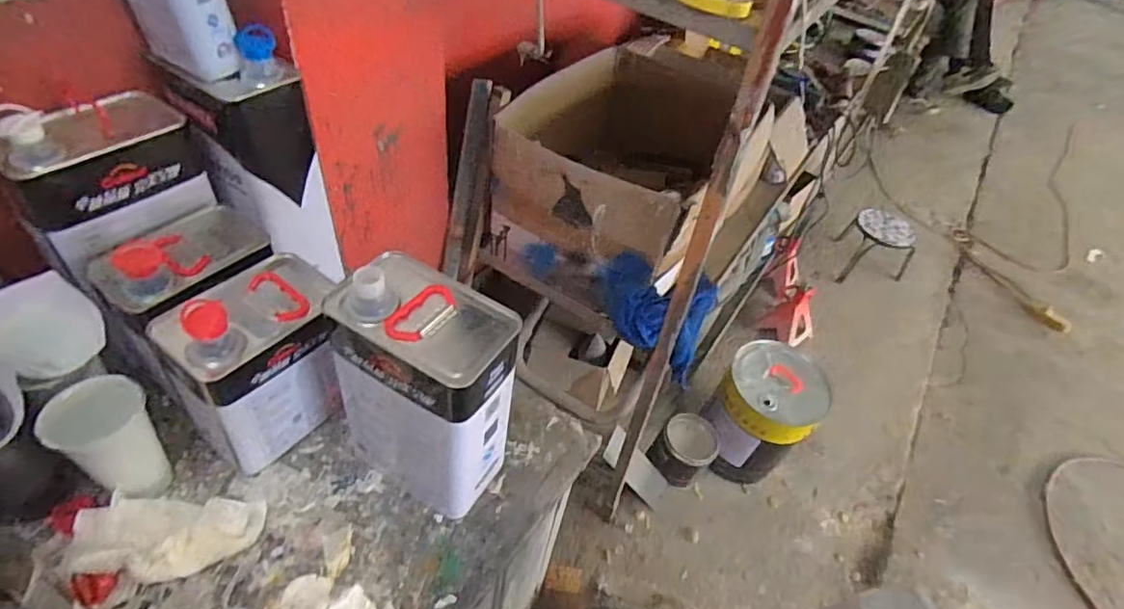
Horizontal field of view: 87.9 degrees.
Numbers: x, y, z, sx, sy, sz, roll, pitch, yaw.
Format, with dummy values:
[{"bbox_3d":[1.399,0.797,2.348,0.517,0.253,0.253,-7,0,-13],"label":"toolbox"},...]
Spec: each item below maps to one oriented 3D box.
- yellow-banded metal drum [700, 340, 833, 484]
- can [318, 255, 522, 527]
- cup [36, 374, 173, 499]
[{"bbox_3d":[0.543,0.316,1.602,0.250,0.335,0.274,5,46,-5],"label":"yellow-banded metal drum"},{"bbox_3d":[-0.143,0.093,0.627,0.165,0.260,0.118,30,49,18],"label":"can"},{"bbox_3d":[-0.458,0.144,0.601,0.076,0.137,0.081,5,46,-5],"label":"cup"}]

